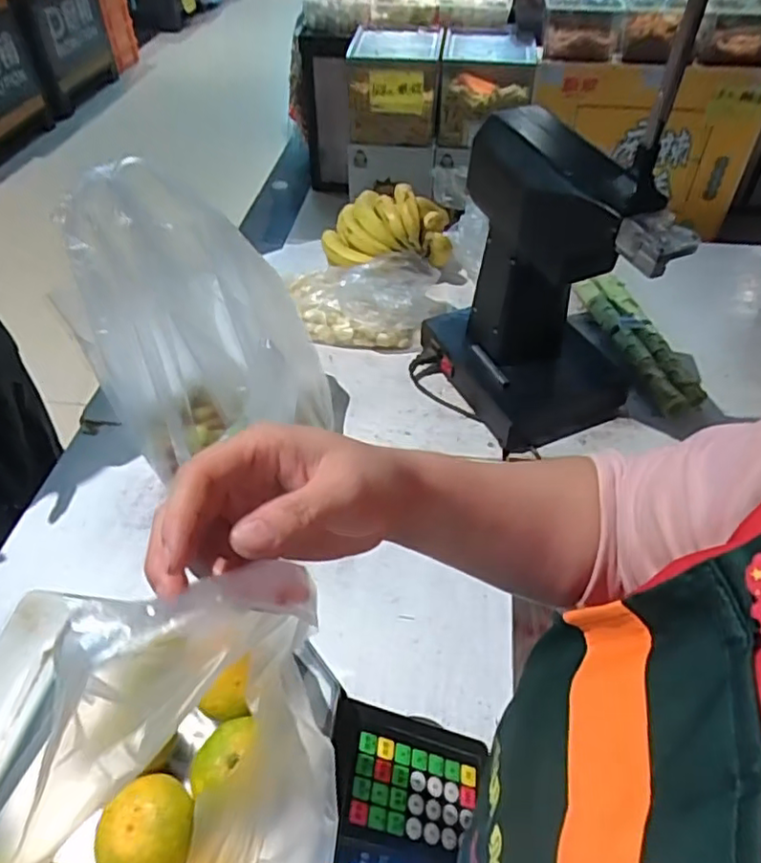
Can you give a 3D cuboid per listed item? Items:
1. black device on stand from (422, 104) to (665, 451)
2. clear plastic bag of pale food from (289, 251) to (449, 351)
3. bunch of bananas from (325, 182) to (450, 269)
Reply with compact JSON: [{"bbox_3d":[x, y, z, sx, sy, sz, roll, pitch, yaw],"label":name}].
[{"bbox_3d":[0.218,-0.197,0.837,0.215,0.367,0.279,-22,50,-19],"label":"black device on stand"},{"bbox_3d":[-0.030,-0.228,1.046,0.271,0.110,0.148,1,46,2],"label":"clear plastic bag of pale food"},{"bbox_3d":[0.010,-0.359,1.090,0.222,0.129,0.113,0,46,1],"label":"bunch of bananas"}]

